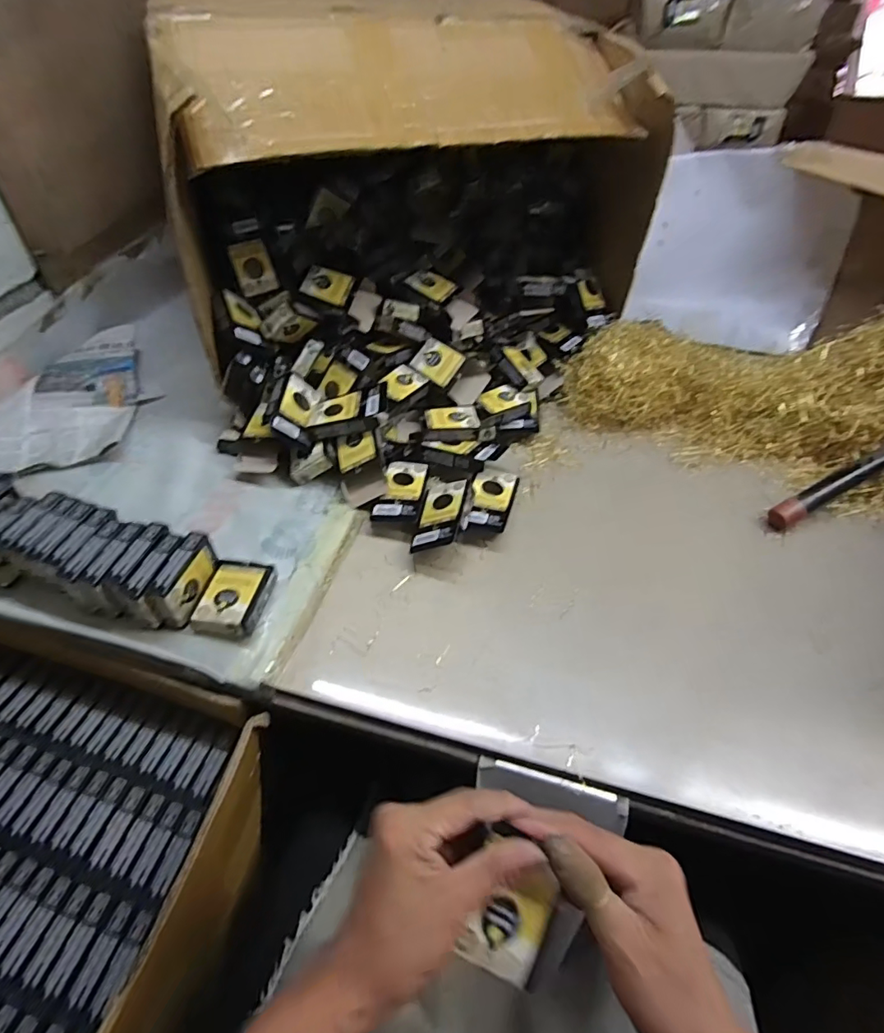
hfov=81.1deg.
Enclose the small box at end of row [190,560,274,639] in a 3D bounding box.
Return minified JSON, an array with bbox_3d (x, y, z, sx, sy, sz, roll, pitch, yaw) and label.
[{"bbox_3d":[-0.194,0.078,0.488,0.053,0.028,0.073,5,49,1],"label":"small box at end of row"}]

